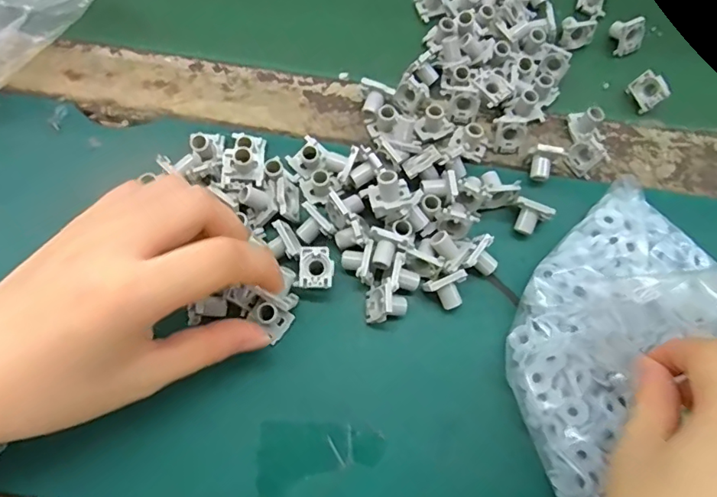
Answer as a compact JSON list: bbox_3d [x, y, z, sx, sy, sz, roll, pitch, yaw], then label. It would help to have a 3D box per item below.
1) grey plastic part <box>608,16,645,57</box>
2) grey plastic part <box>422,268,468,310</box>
[{"bbox_3d":[0.174,-0.139,0.331,0.020,0.023,0.015,-14,43,-7],"label":"grey plastic part"},{"bbox_3d":[0.045,0.023,0.259,0.022,0.016,0.015,-16,71,-8],"label":"grey plastic part"}]

